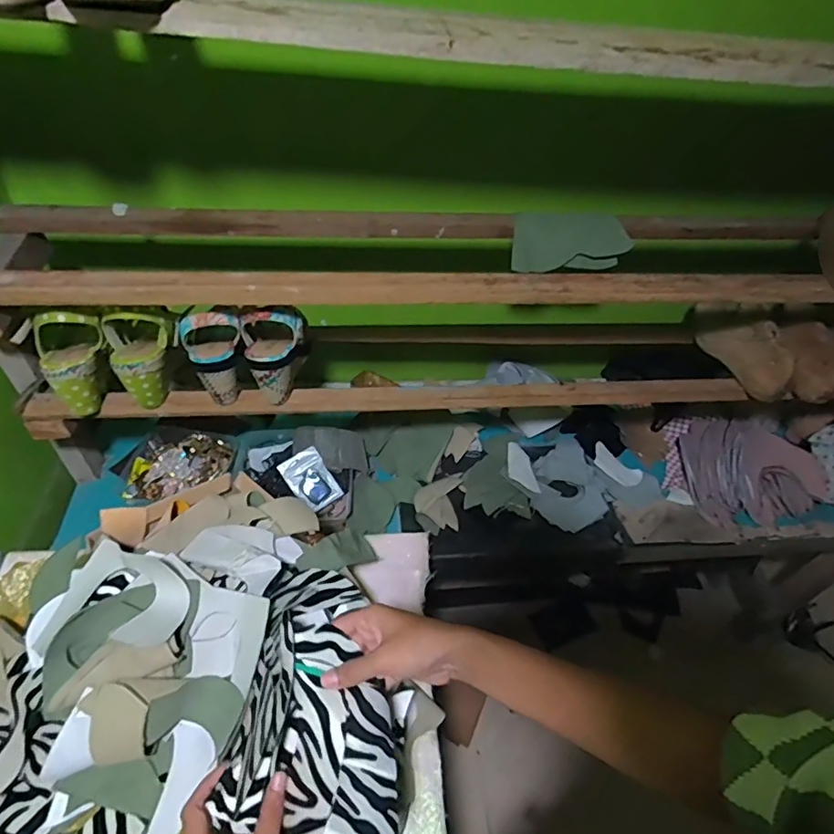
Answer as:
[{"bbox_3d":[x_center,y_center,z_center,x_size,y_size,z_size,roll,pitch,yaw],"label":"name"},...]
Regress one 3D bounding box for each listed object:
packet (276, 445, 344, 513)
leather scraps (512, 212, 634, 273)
[{"bbox_3d":[-0.176,0.105,0.887,0.069,0.015,0.098,-33,88,-15],"label":"packet"},{"bbox_3d":[0.230,-0.258,0.811,0.166,0.110,0.030,15,46,9],"label":"leather scraps"}]

